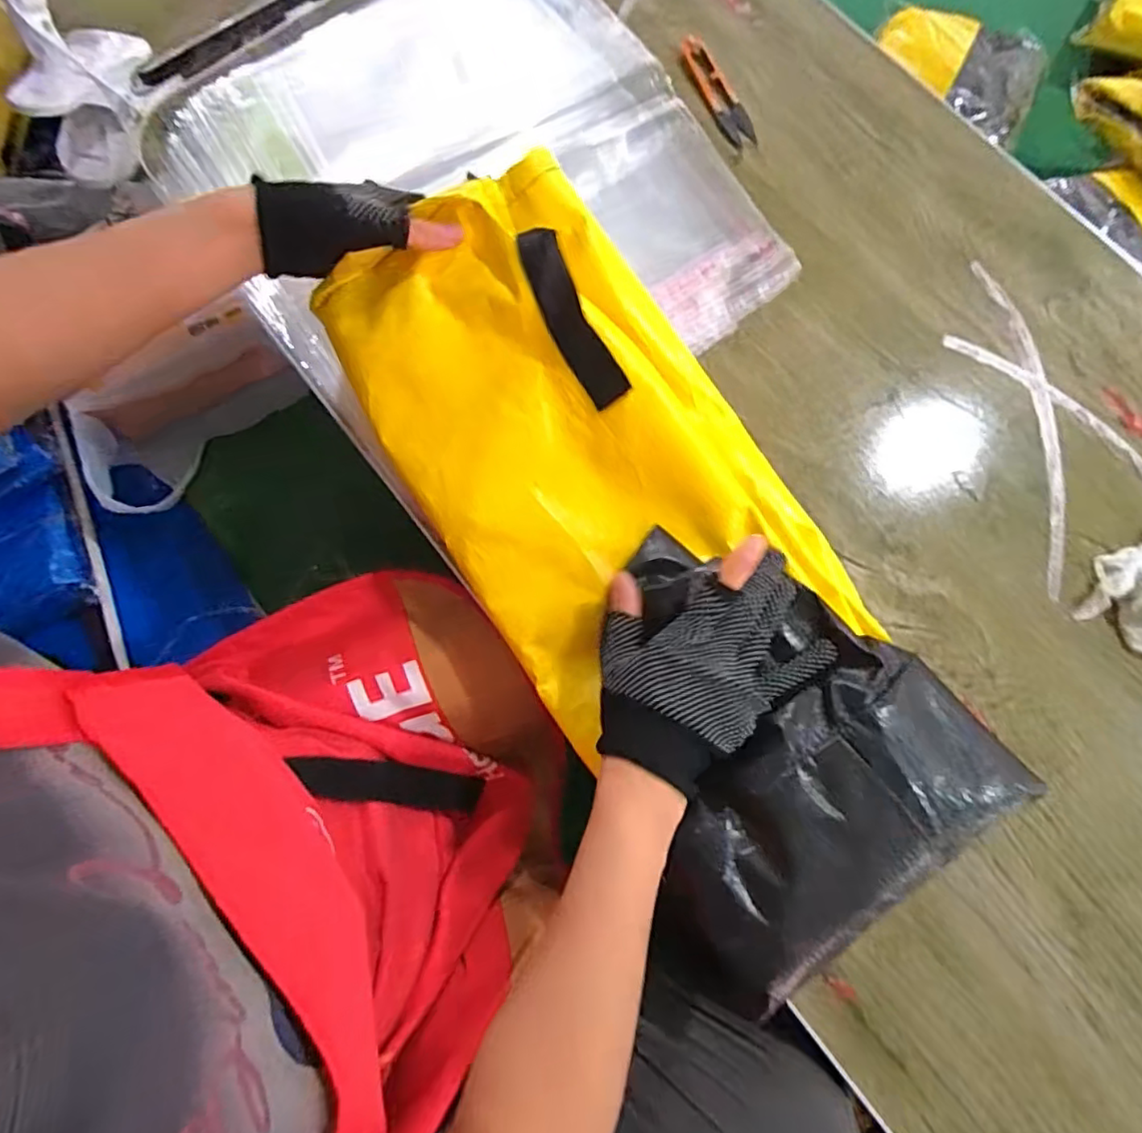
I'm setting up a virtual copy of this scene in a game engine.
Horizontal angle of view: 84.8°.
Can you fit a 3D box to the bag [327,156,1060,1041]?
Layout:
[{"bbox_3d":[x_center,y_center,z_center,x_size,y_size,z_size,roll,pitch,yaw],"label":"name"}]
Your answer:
[{"bbox_3d":[0.049,-0.025,0.416,0.222,0.111,0.518,-32,79,-8],"label":"bag"}]

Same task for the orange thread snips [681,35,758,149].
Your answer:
[{"bbox_3d":[0.132,-0.427,0.563,0.025,0.010,0.117,-24,79,-7],"label":"orange thread snips"}]

